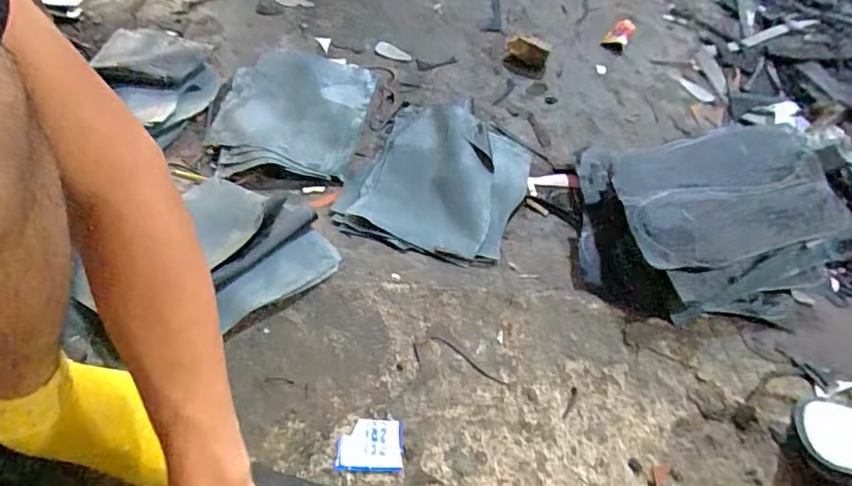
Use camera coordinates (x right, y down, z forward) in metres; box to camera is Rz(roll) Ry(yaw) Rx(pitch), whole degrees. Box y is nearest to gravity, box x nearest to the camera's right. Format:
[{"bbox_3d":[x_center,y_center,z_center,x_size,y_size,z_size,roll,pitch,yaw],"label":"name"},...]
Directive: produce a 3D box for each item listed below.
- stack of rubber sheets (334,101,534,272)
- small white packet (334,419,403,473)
[{"bbox_3d":[0.023,-0.097,0.772,0.243,0.049,0.304,20,55,10],"label":"stack of rubber sheets"},{"bbox_3d":[-0.057,0.207,0.520,0.064,0.007,0.049,3,54,-3],"label":"small white packet"}]

